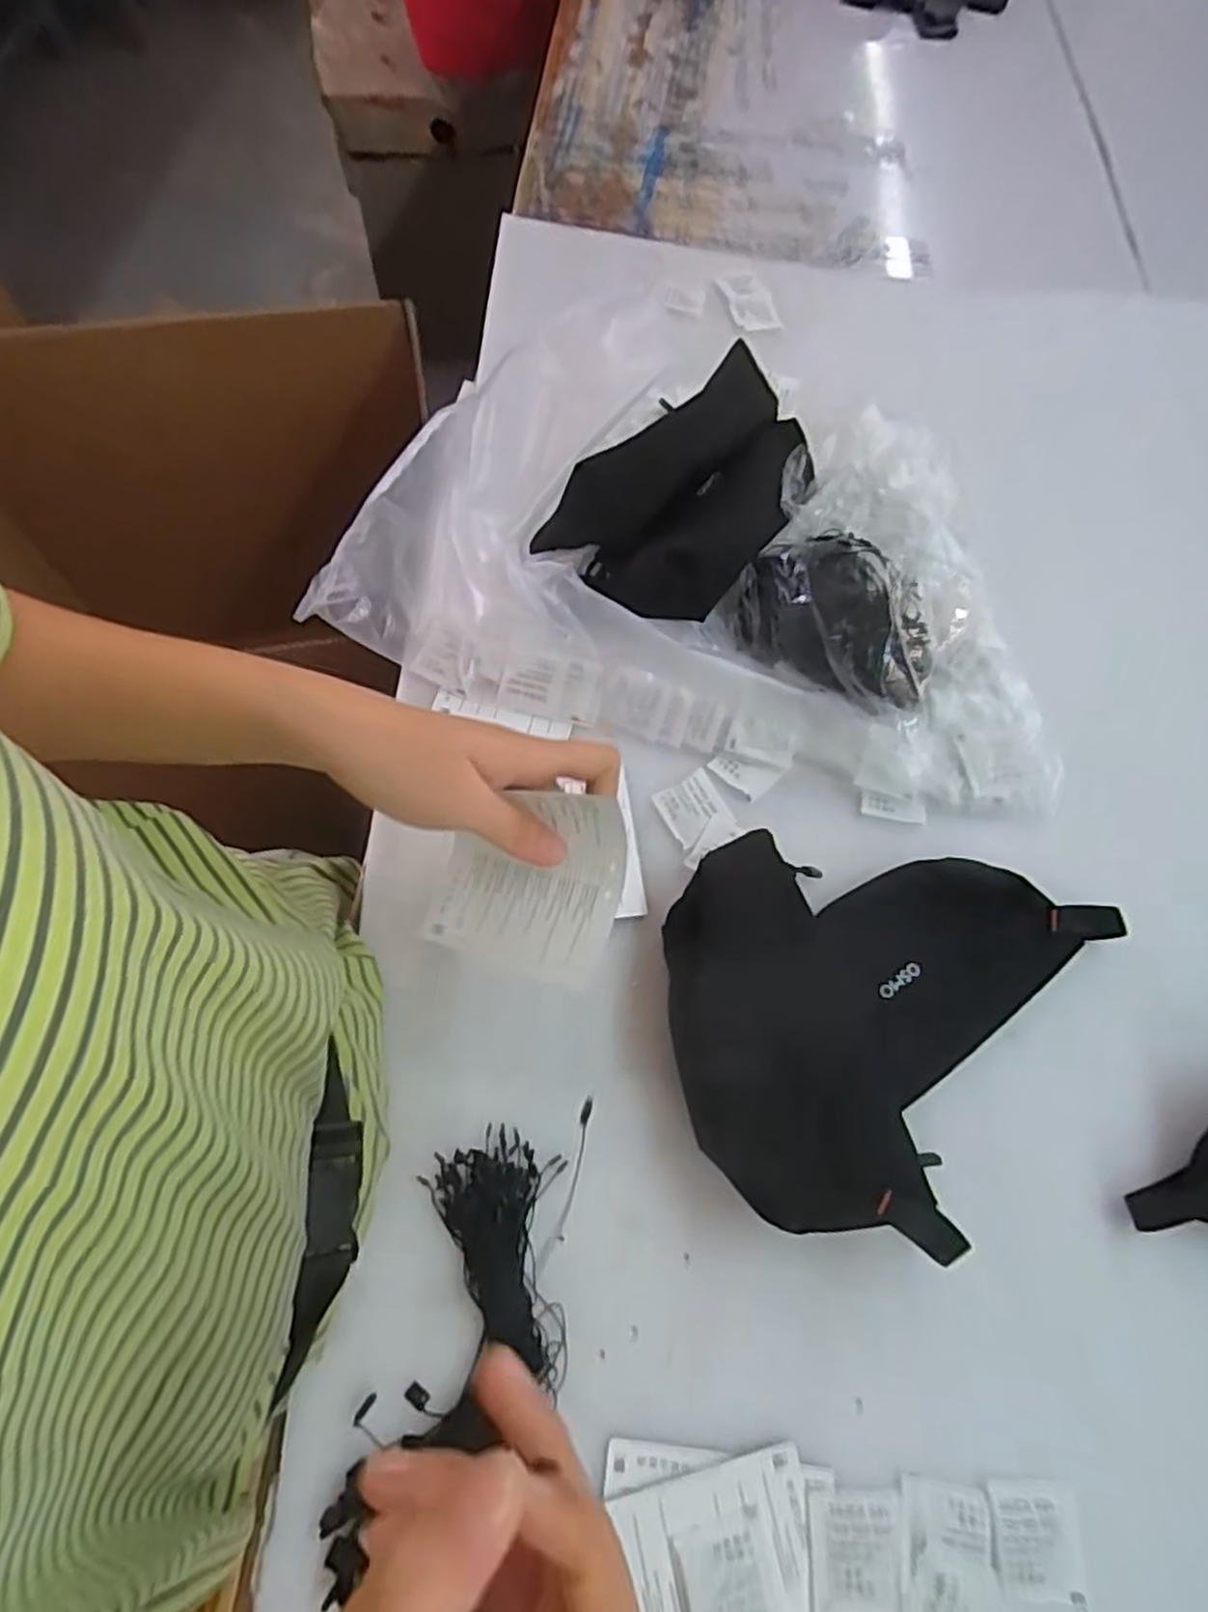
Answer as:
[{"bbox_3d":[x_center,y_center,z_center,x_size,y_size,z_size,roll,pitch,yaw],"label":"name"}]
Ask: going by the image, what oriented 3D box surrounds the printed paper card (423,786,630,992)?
[{"bbox_3d":[-0.035,0.035,0.337,0.081,0.063,0.065,14,65,3],"label":"printed paper card"}]

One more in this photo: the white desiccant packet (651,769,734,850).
[{"bbox_3d":[0.055,0.000,0.463,0.039,0.004,0.038,-29,70,-15],"label":"white desiccant packet"}]

